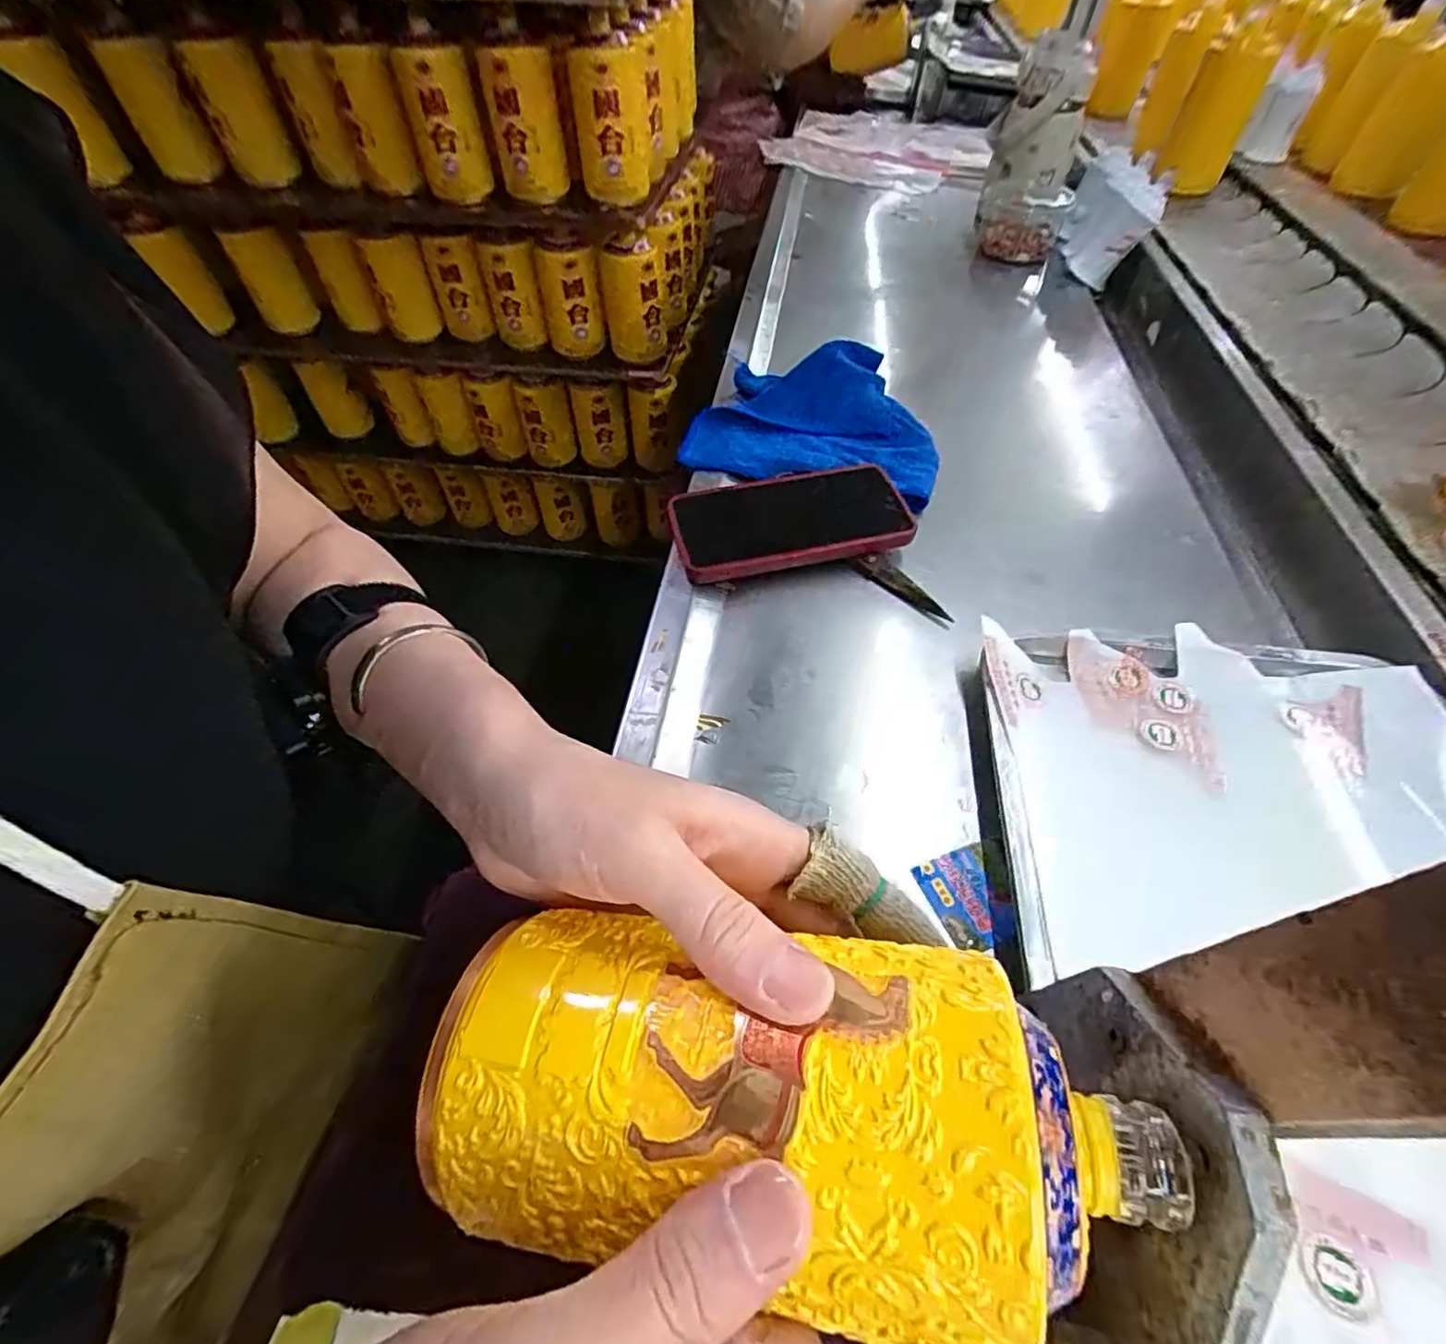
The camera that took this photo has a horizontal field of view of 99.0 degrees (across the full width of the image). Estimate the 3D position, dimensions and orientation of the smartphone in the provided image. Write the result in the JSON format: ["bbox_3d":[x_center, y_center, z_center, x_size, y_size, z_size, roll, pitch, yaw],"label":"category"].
[{"bbox_3d":[0.046,-0.112,0.446,0.166,0.018,0.092,-9,52,-7],"label":"smartphone"}]

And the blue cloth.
[{"bbox_3d":[0.074,-0.215,0.519,0.206,0.033,0.178,5,52,3],"label":"blue cloth"}]

